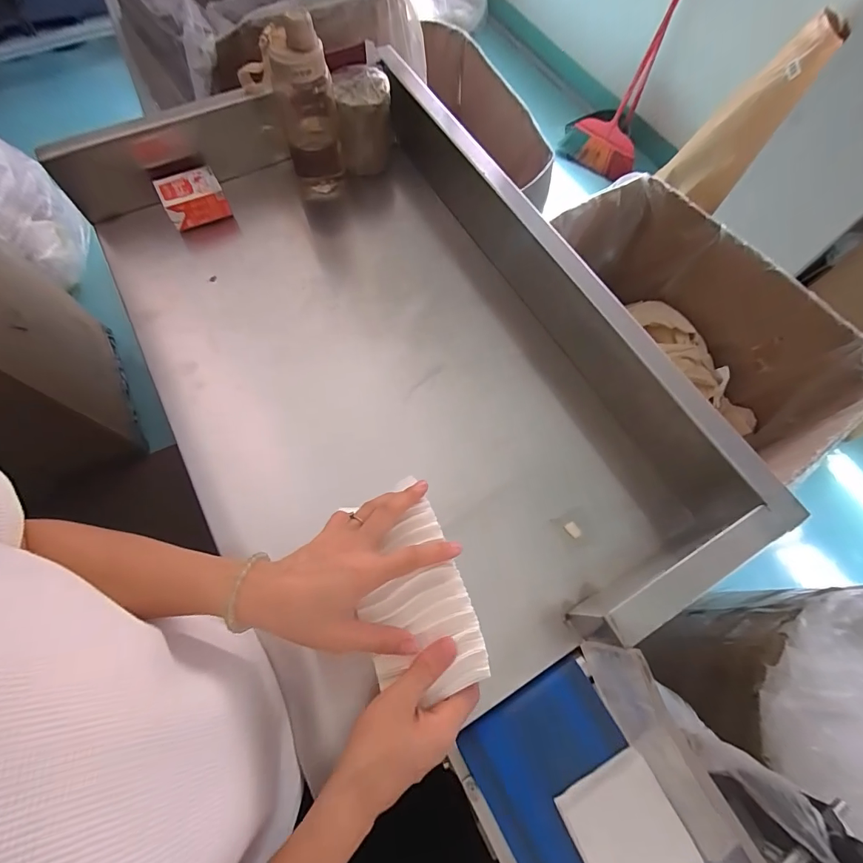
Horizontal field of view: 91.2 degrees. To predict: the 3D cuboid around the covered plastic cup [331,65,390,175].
[{"bbox_3d":[-0.106,-0.485,0.667,0.084,0.116,0.084,-4,67,-3],"label":"covered plastic cup"}]

